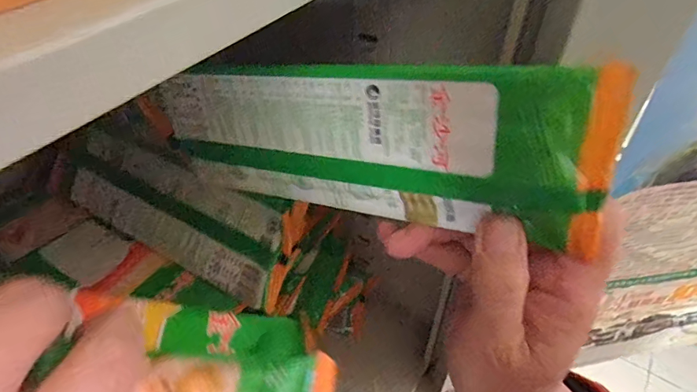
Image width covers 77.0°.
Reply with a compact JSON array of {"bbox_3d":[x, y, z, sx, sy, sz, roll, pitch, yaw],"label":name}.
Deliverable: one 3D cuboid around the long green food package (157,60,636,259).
[{"bbox_3d":[0.000,-0.022,0.200,0.208,0.074,0.014,7,43,29],"label":"long green food package"}]

